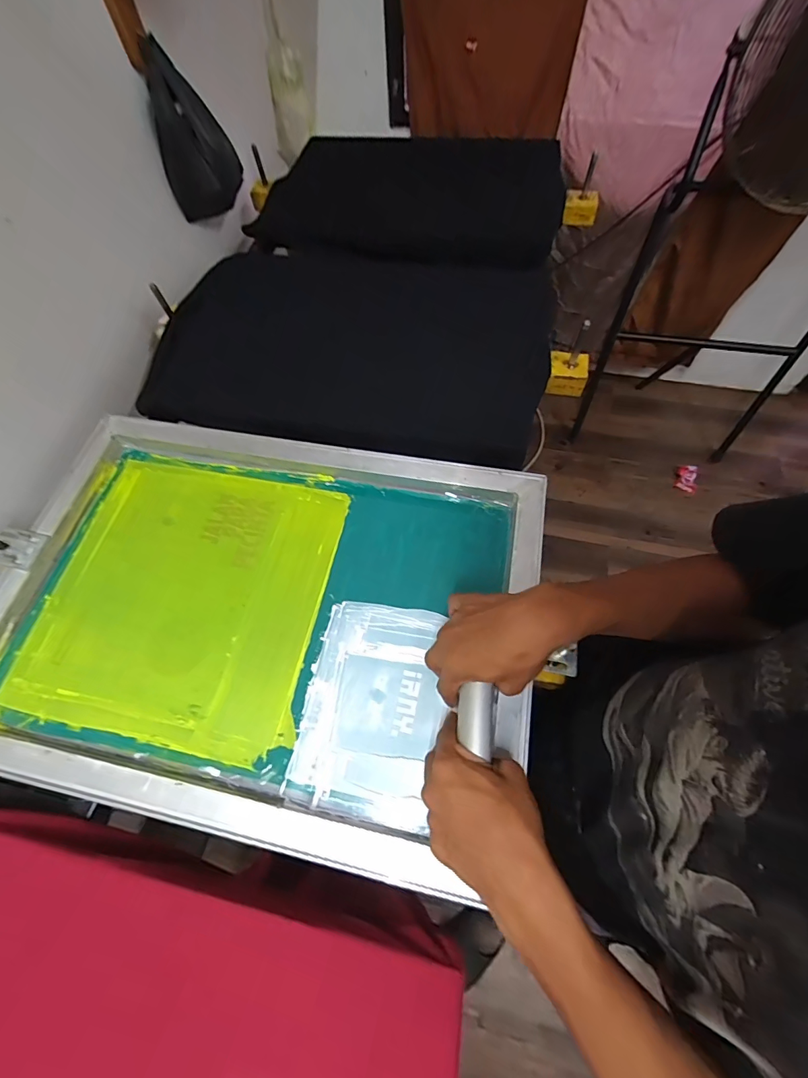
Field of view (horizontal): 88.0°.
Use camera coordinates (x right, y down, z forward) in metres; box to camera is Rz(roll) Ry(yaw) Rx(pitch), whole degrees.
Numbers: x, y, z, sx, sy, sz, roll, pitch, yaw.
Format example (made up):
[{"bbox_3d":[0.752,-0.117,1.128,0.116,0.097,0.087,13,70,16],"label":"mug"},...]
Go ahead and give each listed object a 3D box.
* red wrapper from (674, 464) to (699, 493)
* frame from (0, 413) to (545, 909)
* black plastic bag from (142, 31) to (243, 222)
[{"bbox_3d":[1.034,-0.228,1.532,0.076,0.016,0.117,16,66,9],"label":"red wrapper"},{"bbox_3d":[-0.180,0.072,0.519,0.644,0.034,0.467,10,66,8],"label":"frame"},{"bbox_3d":[-0.413,-0.782,0.831,0.095,0.236,0.133,36,70,17],"label":"black plastic bag"}]

